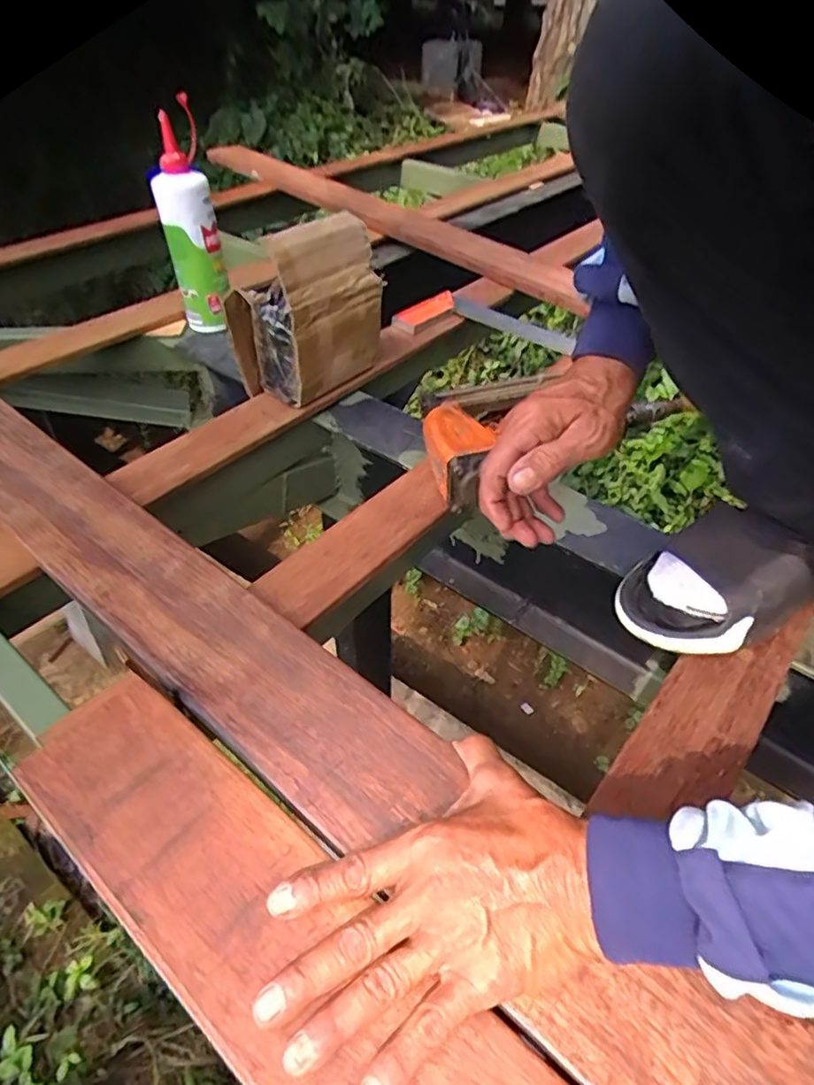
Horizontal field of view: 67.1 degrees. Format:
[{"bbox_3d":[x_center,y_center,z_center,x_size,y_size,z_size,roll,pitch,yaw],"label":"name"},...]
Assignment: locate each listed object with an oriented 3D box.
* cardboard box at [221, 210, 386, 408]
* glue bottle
[{"bbox_3d":[-0.105,-0.251,0.655,0.077,0.160,0.163,31,51,27],"label":"cardboard box"},{"bbox_3d":[-0.272,-0.388,0.771,0.070,0.239,0.076,-10,45,-11],"label":"glue bottle"}]

